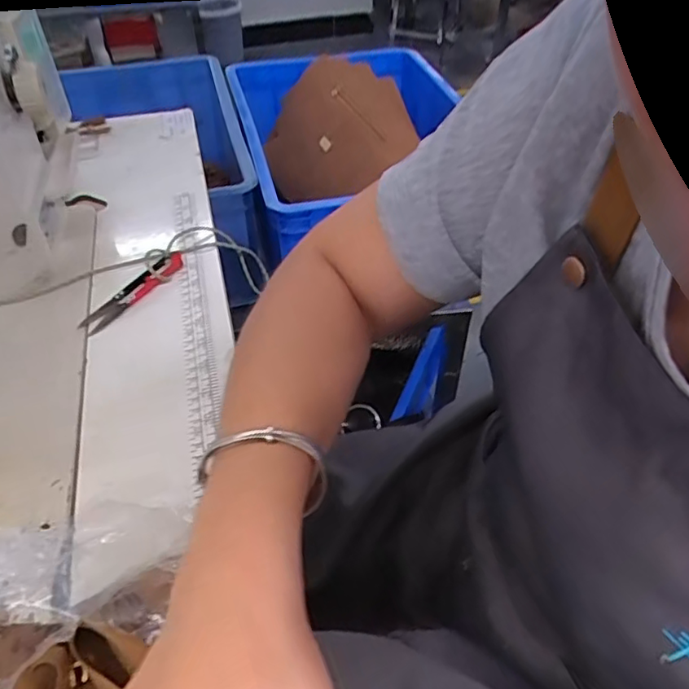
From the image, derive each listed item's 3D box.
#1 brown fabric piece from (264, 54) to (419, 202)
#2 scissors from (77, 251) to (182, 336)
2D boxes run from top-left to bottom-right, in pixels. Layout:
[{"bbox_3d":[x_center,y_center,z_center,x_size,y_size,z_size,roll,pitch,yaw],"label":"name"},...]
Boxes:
[{"bbox_3d":[-0.012,-0.362,0.957,0.244,0.113,0.326,-3,44,-3],"label":"brown fabric piece"},{"bbox_3d":[-0.178,-0.047,0.494,0.022,0.010,0.110,23,49,23],"label":"scissors"}]

